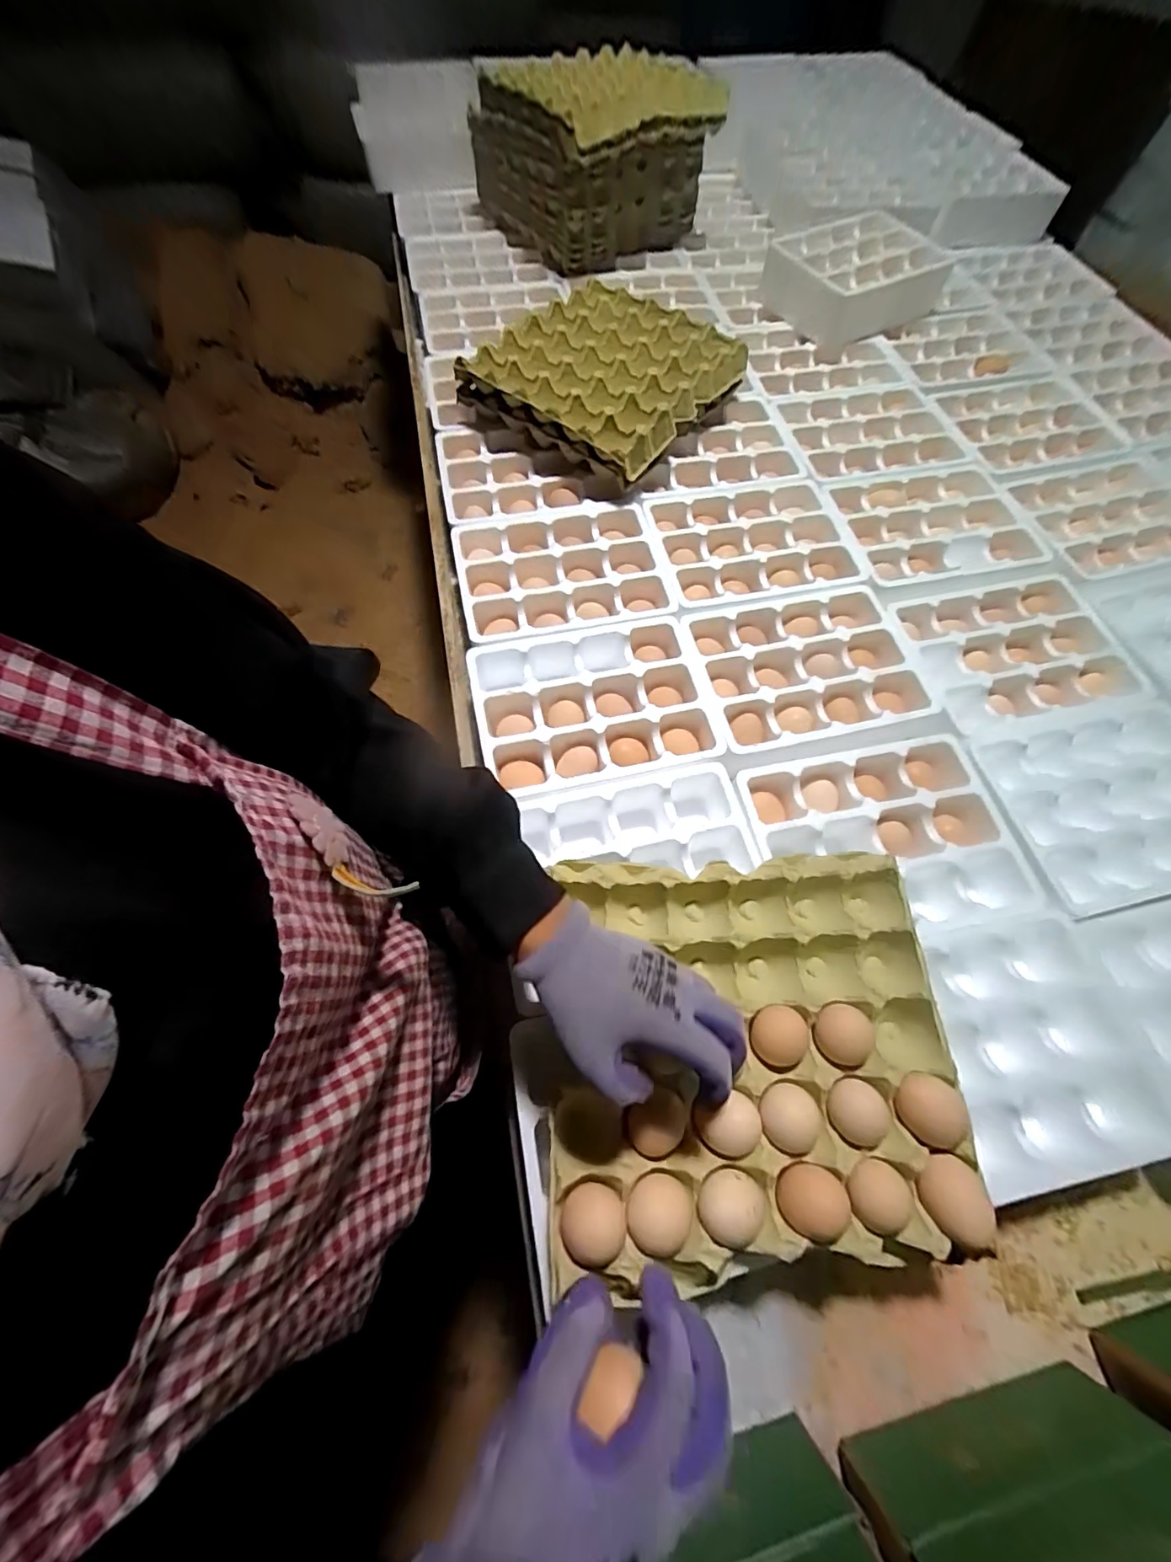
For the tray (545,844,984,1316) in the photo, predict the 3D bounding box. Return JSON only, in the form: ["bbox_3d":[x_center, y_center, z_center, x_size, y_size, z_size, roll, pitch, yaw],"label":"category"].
[{"bbox_3d":[0.123,0.193,0.395,0.287,0.046,0.269,0,66,-2],"label":"tray"}]

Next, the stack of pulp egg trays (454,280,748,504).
[{"bbox_3d":[0.025,-0.548,0.713,0.301,0.074,0.290,40,70,14],"label":"stack of pulp egg trays"}]

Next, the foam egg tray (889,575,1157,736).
[{"bbox_3d":[0.483,-0.143,0.592,0.237,0.037,0.184,-11,67,-7],"label":"foam egg tray"}]

